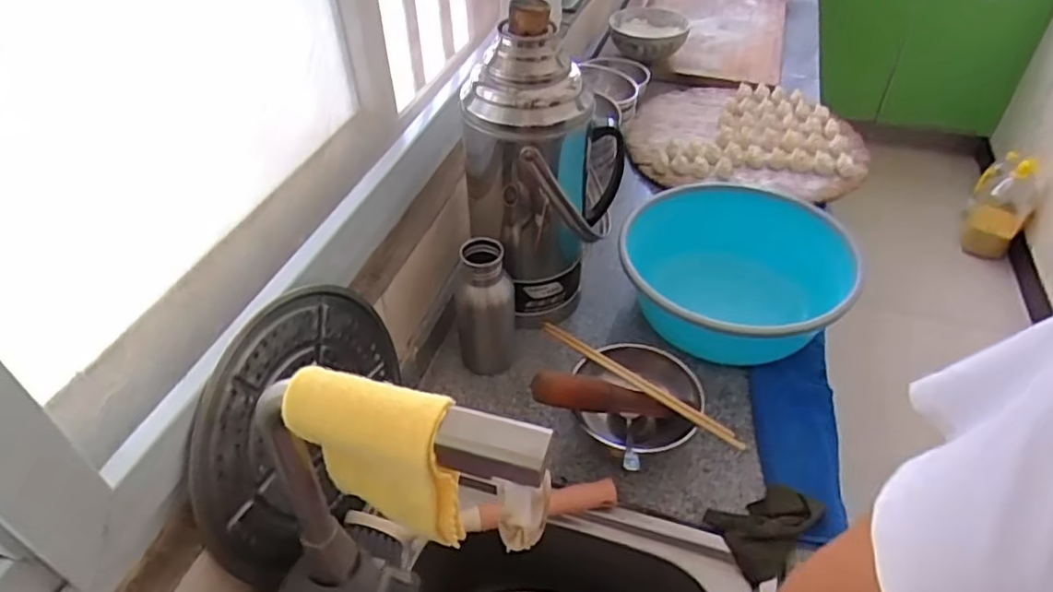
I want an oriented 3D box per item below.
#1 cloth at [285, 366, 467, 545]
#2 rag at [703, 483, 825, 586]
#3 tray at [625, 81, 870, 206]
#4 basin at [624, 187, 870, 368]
[{"bbox_3d":[-0.090,0.104,0.409,0.100,0.124,0.047,10,45,12],"label":"cloth"},{"bbox_3d":[0.249,0.233,0.666,0.103,0.027,0.081,-21,47,-19],"label":"rag"},{"bbox_3d":[0.402,-0.302,1.193,0.412,0.058,0.400,17,46,18],"label":"tray"},{"bbox_3d":[0.274,-0.034,0.866,0.318,0.127,0.285,-32,52,-28],"label":"basin"}]

